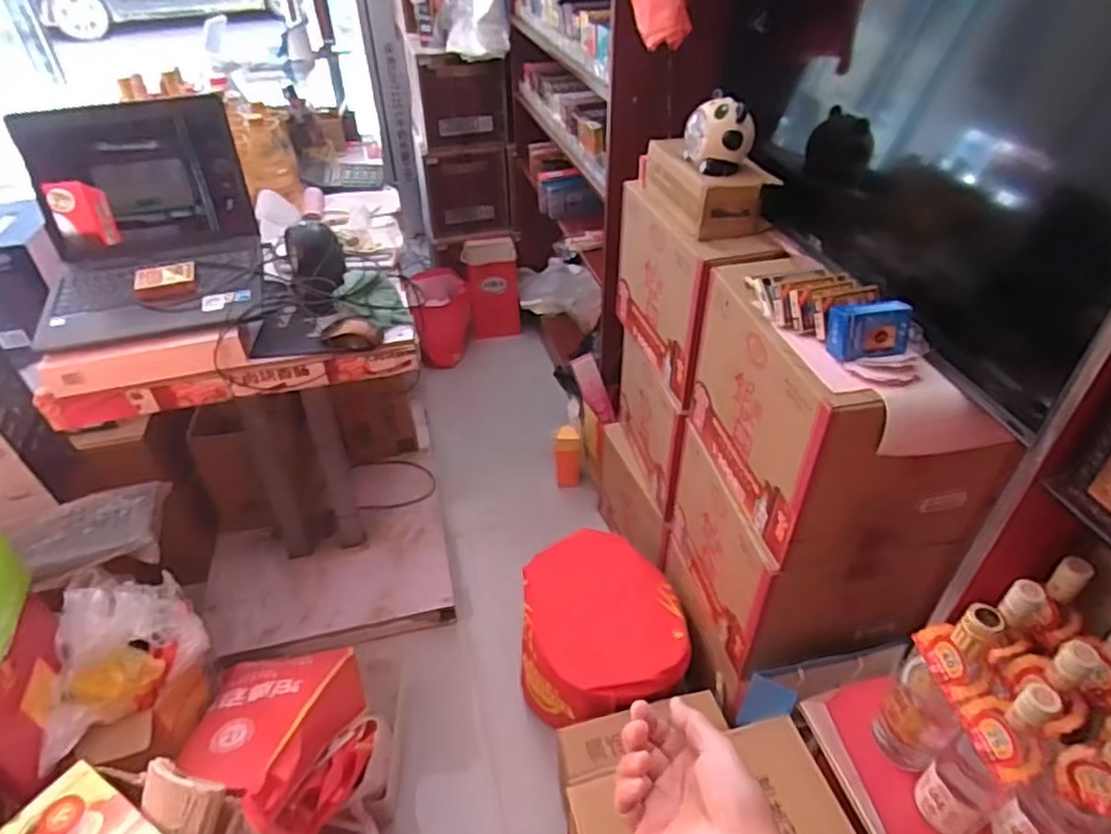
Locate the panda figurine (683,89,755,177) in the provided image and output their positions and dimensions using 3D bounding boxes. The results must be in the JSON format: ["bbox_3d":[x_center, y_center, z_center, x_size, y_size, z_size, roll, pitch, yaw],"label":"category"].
[{"bbox_3d":[0.273,-0.469,1.142,0.081,0.120,0.099,-14,41,-14],"label":"panda figurine"}]

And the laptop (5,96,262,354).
[{"bbox_3d":[-0.692,-0.328,1.122,0.332,0.271,0.320,-12,41,-12],"label":"laptop"}]

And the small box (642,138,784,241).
[{"bbox_3d":[0.272,-0.431,1.222,0.148,0.081,0.271,-11,41,-12],"label":"small box"}]

